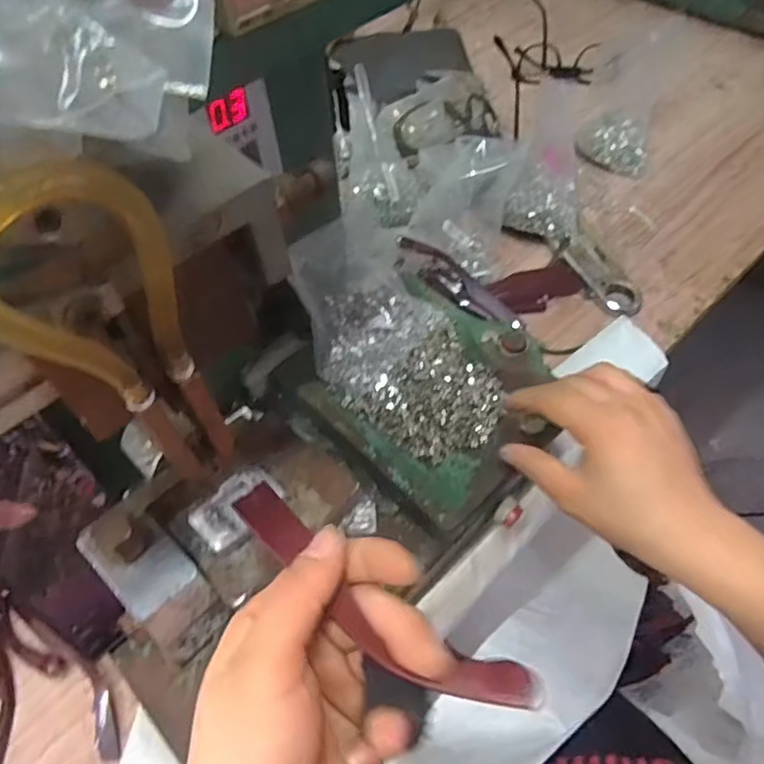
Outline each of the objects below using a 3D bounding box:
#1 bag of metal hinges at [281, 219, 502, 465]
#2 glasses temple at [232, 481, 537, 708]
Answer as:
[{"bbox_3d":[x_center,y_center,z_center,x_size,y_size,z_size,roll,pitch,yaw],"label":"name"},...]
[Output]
[{"bbox_3d":[0.014,-0.038,0.436,0.109,0.092,0.173,-38,62,-22],"label":"bag of metal hinges"},{"bbox_3d":[-0.008,0.077,0.226,0.029,0.012,0.143,-39,44,-22],"label":"glasses temple"}]

